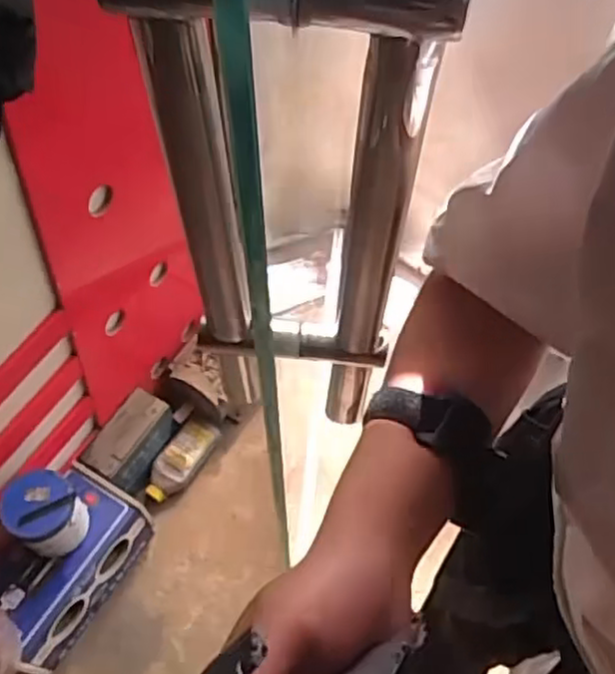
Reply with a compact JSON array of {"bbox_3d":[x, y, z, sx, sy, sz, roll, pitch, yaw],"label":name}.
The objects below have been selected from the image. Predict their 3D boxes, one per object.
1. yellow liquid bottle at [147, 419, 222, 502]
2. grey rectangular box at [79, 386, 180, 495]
[{"bbox_3d":[-0.266,0.262,1.518,0.076,0.058,0.191,29,64,15],"label":"yellow liquid bottle"},{"bbox_3d":[-0.354,0.215,1.479,0.108,0.125,0.195,22,63,12],"label":"grey rectangular box"}]

